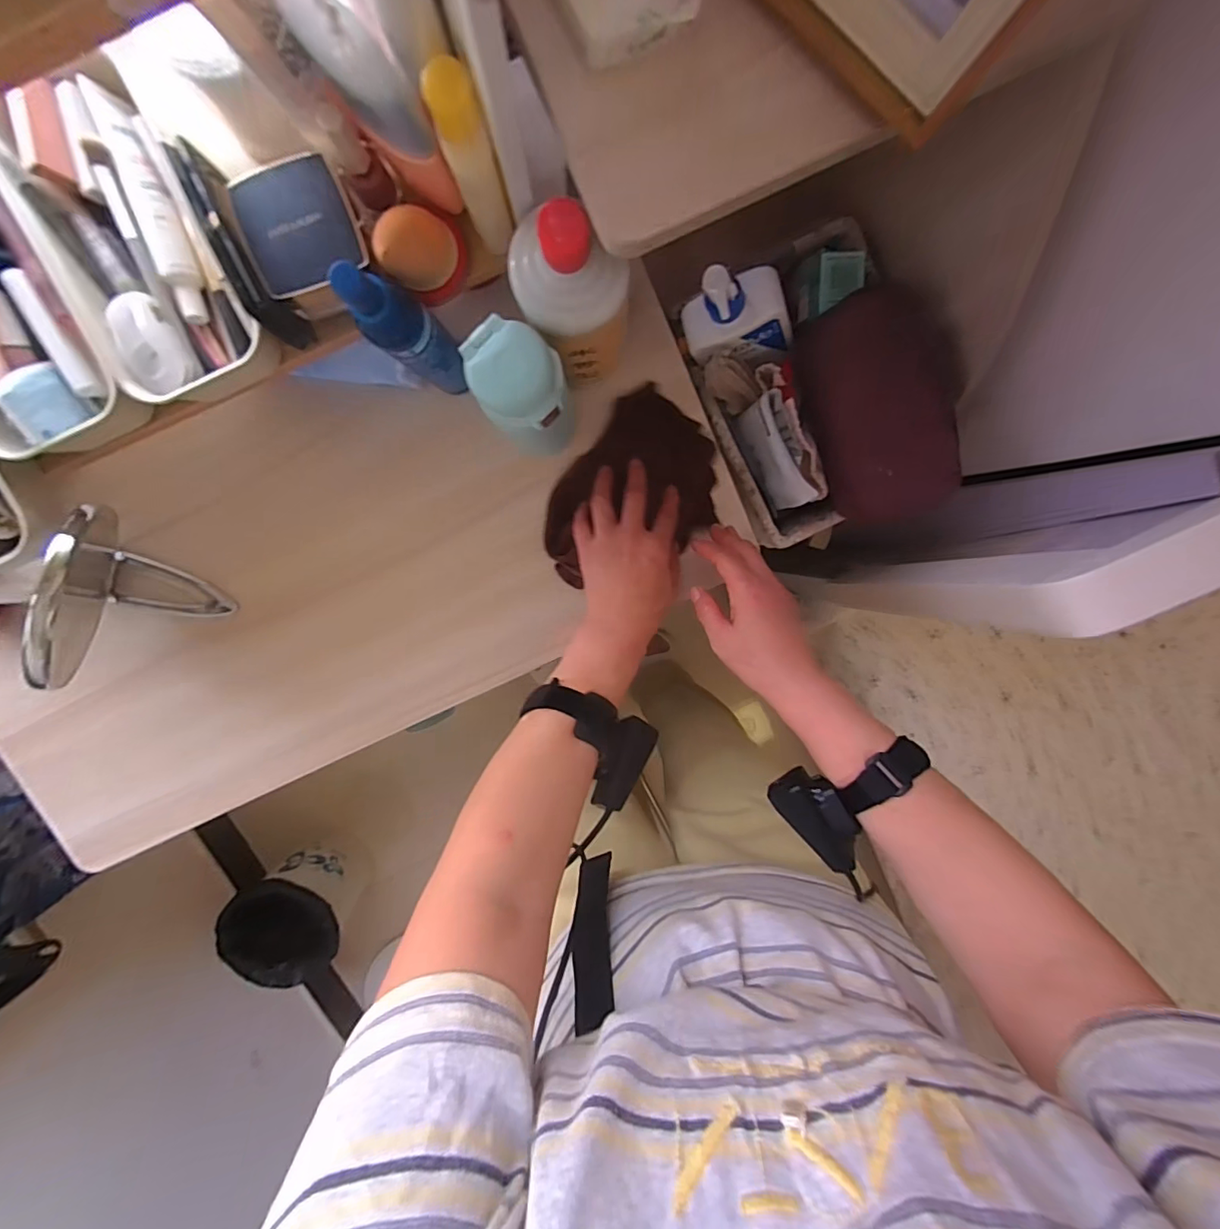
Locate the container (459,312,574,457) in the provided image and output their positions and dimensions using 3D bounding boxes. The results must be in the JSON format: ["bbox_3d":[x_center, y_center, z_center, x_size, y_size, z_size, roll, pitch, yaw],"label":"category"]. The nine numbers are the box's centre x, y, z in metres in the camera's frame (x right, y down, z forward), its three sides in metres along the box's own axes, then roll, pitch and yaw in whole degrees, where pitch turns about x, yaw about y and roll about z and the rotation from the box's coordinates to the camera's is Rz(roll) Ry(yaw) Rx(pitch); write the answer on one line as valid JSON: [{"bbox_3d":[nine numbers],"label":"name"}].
[{"bbox_3d":[-0.064,-0.161,0.399,0.065,0.185,0.062,35,96,-7],"label":"container"}]

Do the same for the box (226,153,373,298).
[{"bbox_3d":[-0.191,-0.239,0.321,0.068,0.016,0.062,-17,99,0],"label":"box"}]

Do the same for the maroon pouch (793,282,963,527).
[{"bbox_3d":[0.261,-0.197,0.491,0.117,0.067,0.200,-20,99,1],"label":"maroon pouch"}]

